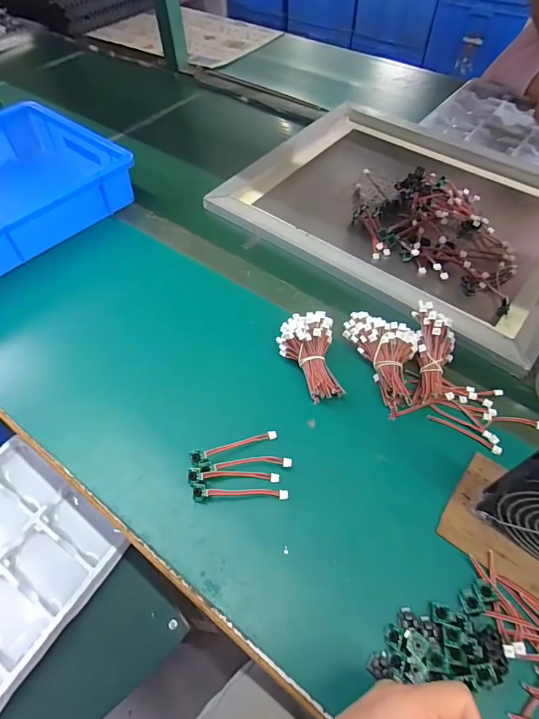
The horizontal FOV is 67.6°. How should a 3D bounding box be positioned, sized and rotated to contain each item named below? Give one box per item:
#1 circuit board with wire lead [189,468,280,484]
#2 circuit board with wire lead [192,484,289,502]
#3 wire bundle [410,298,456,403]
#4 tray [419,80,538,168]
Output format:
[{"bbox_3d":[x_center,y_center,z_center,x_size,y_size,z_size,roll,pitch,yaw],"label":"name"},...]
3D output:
[{"bbox_3d":[-0.034,0.112,0.385,0.085,0.013,0.013,0,55,1],"label":"circuit board with wire lead"},{"bbox_3d":[-0.027,0.126,0.379,0.089,0.012,0.012,-1,55,0],"label":"circuit board with wire lead"},{"bbox_3d":[0.187,-0.007,0.451,0.044,0.026,0.115,7,78,5],"label":"wire bundle"},{"bbox_3d":[0.504,-0.442,0.760,0.365,0.030,0.260,34,62,22],"label":"tray"}]

